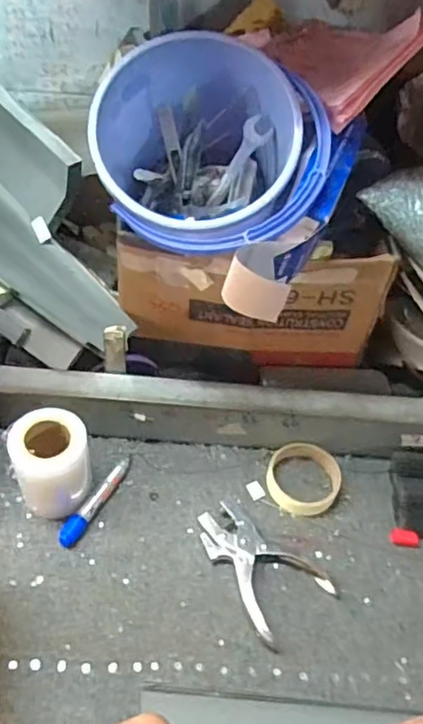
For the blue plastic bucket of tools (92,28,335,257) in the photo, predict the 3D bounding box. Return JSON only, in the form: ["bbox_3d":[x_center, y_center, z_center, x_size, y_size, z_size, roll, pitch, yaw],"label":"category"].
[{"bbox_3d":[0.002,-0.203,0.682,0.228,0.209,0.228,0,82,3],"label":"blue plastic bucket of tools"}]

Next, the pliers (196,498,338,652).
[{"bbox_3d":[0.044,0.221,0.659,0.153,0.021,0.094,38,56,24],"label":"pliers"}]

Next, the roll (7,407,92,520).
[{"bbox_3d":[-0.171,0.114,0.661,0.076,0.107,0.074,3,49,-3],"label":"roll"}]

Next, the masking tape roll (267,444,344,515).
[{"bbox_3d":[0.112,0.140,0.730,0.089,0.024,0.084,3,49,-3],"label":"masking tape roll"}]

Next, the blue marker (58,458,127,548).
[{"bbox_3d":[-0.133,0.157,0.691,0.022,0.017,0.115,25,51,15],"label":"blue marker"}]

